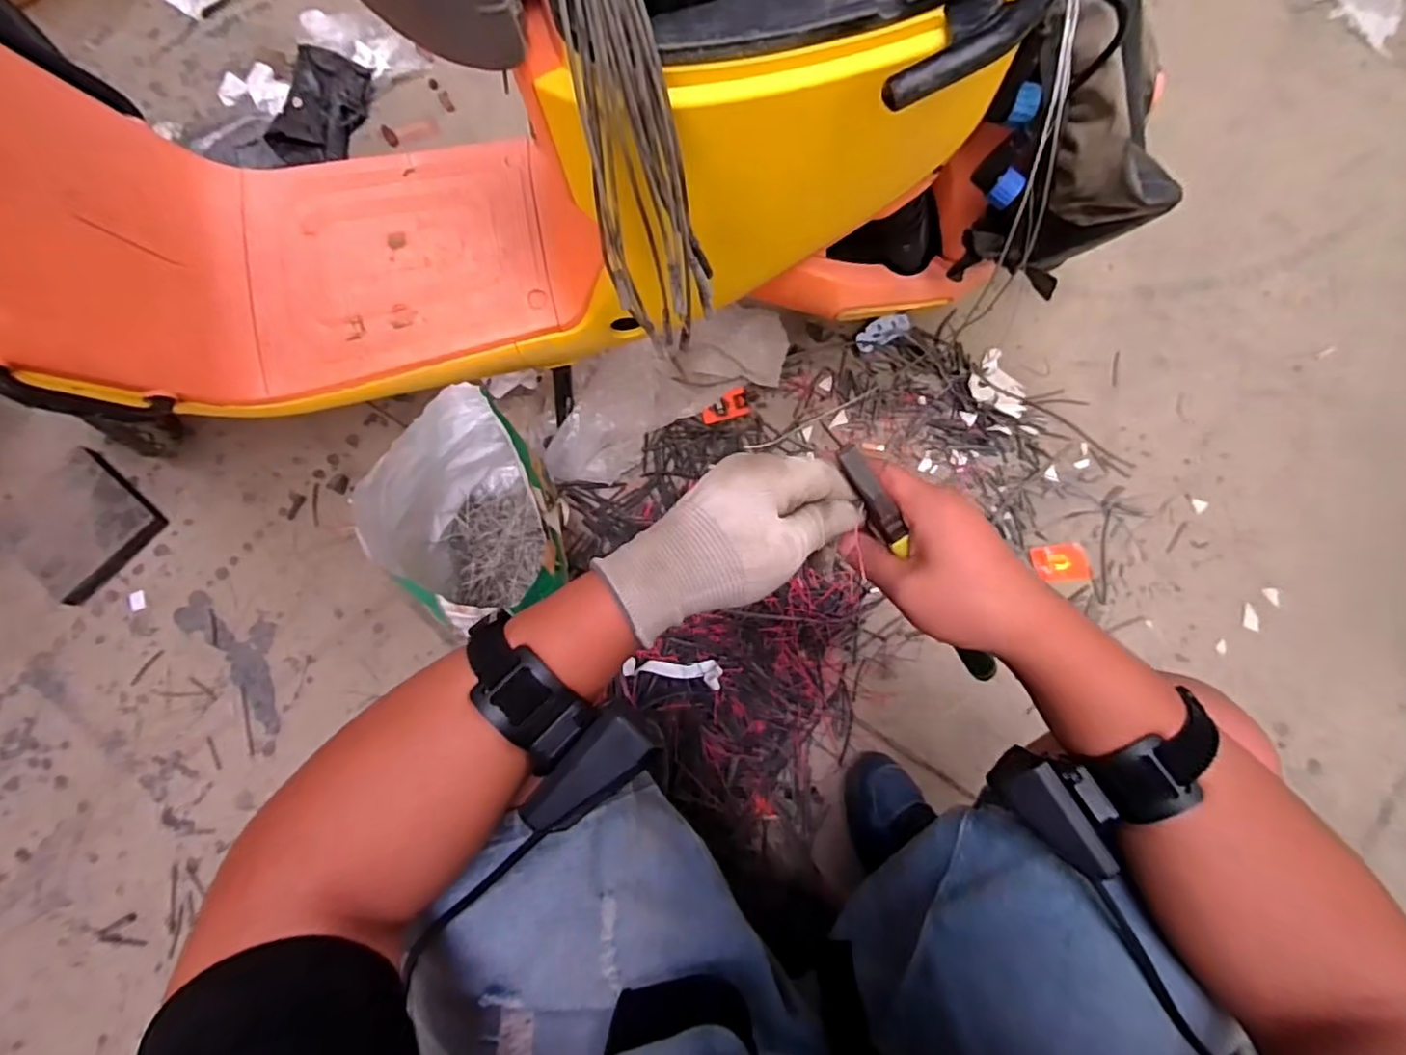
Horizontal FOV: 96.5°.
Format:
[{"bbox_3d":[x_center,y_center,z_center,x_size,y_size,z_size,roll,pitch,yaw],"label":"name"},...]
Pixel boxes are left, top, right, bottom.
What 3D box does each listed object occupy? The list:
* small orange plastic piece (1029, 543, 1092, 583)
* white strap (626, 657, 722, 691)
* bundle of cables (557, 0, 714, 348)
[{"bbox_3d":[0.497,0.048,0.866,0.076,0.011,0.055,-6,73,0],"label":"small orange plastic piece"},{"bbox_3d":[-0.037,0.185,0.805,0.121,0.018,0.033,4,73,3],"label":"white strap"},{"bbox_3d":[-0.055,-0.277,0.438,0.068,0.342,0.102,-18,46,-4],"label":"bundle of cables"}]

